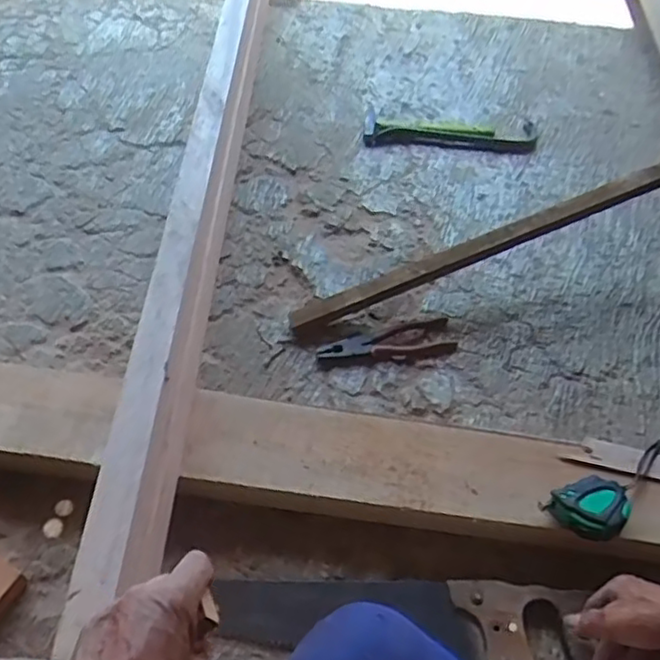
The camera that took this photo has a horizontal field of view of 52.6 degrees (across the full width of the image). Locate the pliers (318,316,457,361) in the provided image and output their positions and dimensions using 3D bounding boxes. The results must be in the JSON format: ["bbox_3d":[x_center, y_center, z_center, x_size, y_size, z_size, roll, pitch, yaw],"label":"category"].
[{"bbox_3d":[0.085,0.023,0.955,0.193,0.020,0.058,-12,54,-11],"label":"pliers"}]

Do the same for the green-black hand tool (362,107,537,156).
[{"bbox_3d":[0.220,-0.356,1.222,0.311,0.022,0.092,3,53,0],"label":"green-black hand tool"}]

